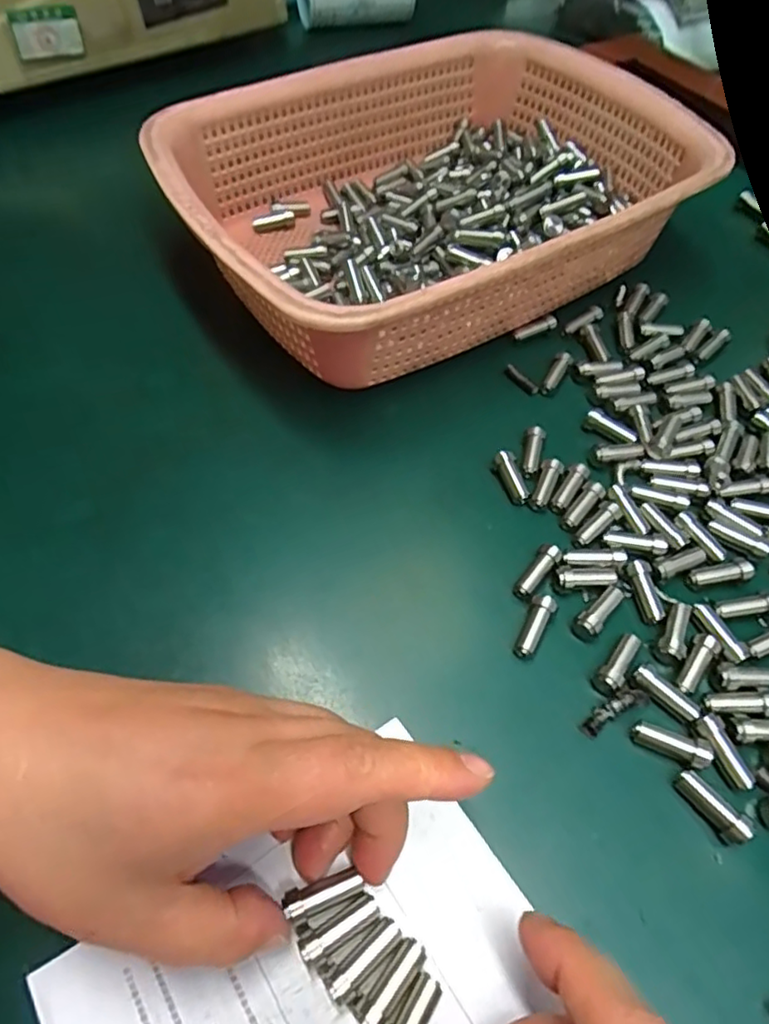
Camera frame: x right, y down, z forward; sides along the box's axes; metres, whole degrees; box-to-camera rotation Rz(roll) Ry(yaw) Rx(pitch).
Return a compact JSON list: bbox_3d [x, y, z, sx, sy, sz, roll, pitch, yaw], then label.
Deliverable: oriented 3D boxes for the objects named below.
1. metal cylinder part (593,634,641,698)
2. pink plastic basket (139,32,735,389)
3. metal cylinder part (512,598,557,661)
[{"bbox_3d":[0.096,0.061,0.249,0.010,0.010,0.027,40,65,22],"label":"metal cylinder part"},{"bbox_3d":[0.026,-0.194,0.374,0.298,0.070,0.220,-28,62,-18],"label":"pink plastic basket"},{"bbox_3d":[0.063,0.047,0.257,0.009,0.008,0.027,26,60,15],"label":"metal cylinder part"}]

